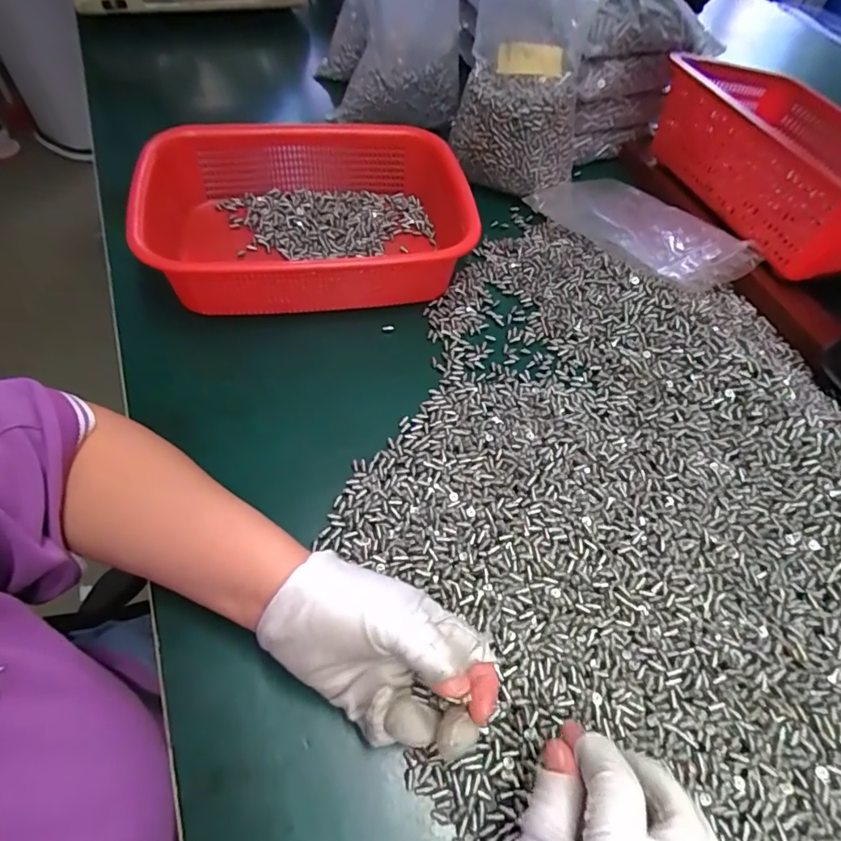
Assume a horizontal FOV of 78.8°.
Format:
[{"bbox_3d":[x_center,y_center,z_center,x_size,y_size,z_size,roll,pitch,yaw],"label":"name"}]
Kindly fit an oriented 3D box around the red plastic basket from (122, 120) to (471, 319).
[{"bbox_3d":[-0.094,-0.187,0.480,0.292,0.081,0.202,-7,58,-8],"label":"red plastic basket"}]

